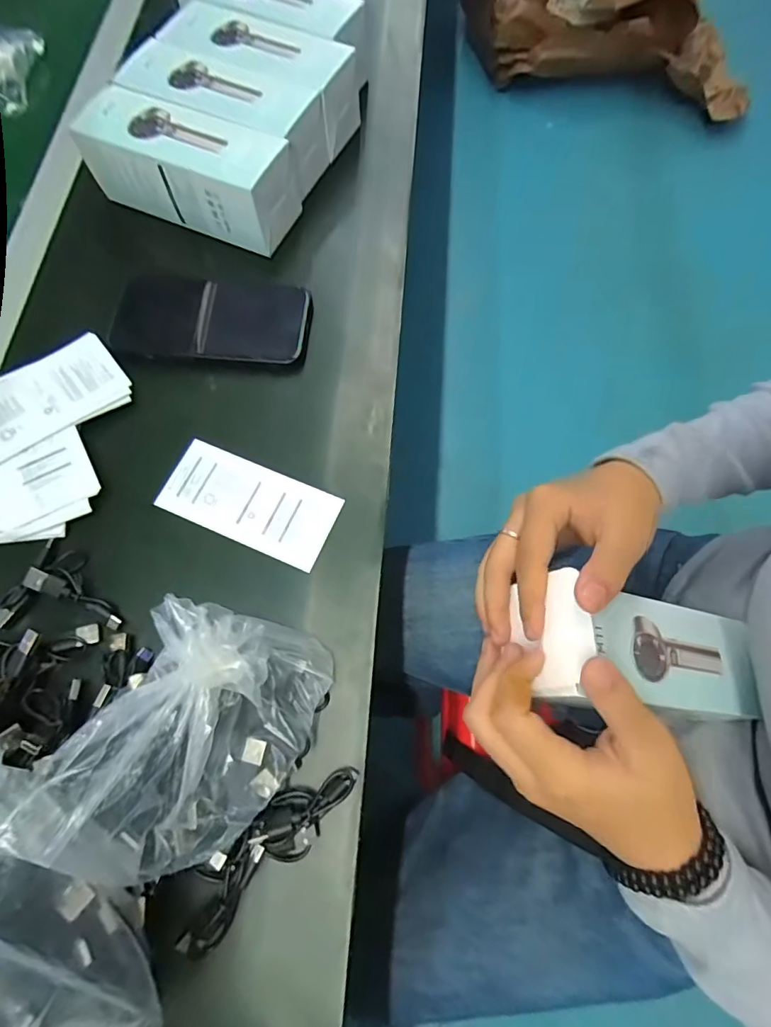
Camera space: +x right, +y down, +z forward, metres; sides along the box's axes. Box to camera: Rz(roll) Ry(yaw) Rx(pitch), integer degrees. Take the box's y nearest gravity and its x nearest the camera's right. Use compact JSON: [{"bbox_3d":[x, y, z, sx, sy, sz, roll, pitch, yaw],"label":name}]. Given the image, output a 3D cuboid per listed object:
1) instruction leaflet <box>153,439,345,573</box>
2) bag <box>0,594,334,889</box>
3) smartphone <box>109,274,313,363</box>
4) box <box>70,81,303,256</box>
[{"bbox_3d":[-0.093,-0.008,0.332,0.118,0.004,0.055,22,73,9],"label":"instruction leaflet"},{"bbox_3d":[-0.095,0.111,0.245,0.096,0.087,0.132,29,74,10],"label":"bag"},{"bbox_3d":[-0.133,-0.151,0.374,0.148,0.013,0.072,3,71,2],"label":"smartphone"},{"bbox_3d":[-0.156,-0.280,0.392,0.165,0.058,0.060,23,73,9],"label":"box"}]

